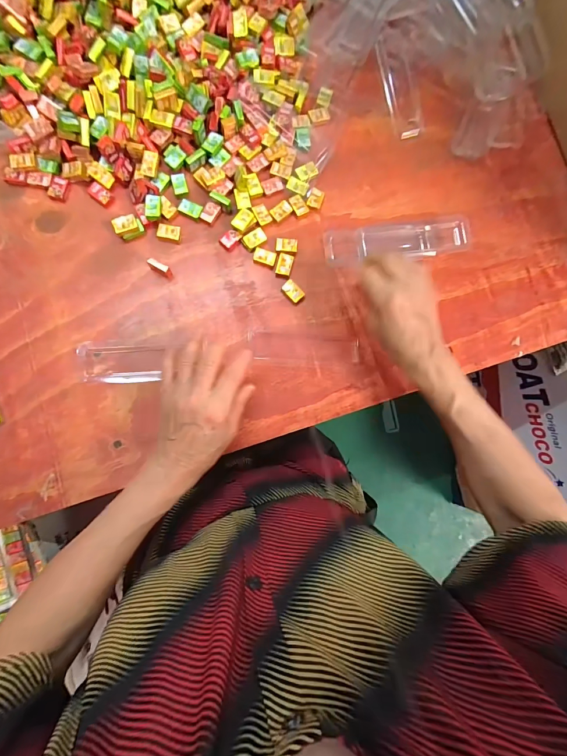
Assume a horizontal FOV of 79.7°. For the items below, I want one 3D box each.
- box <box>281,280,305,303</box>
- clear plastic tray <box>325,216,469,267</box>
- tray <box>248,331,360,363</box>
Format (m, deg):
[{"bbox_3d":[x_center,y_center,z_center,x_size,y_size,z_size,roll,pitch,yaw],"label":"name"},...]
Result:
[{"bbox_3d":[0.011,-0.102,0.402,0.018,0.008,0.026,-42,89,-8],"label":"box"},{"bbox_3d":[0.141,-0.171,0.422,0.183,0.020,0.050,-9,85,-6],"label":"clear plastic tray"},{"bbox_3d":[0.025,-0.036,0.396,0.129,0.009,0.030,2,84,-5],"label":"tray"}]

